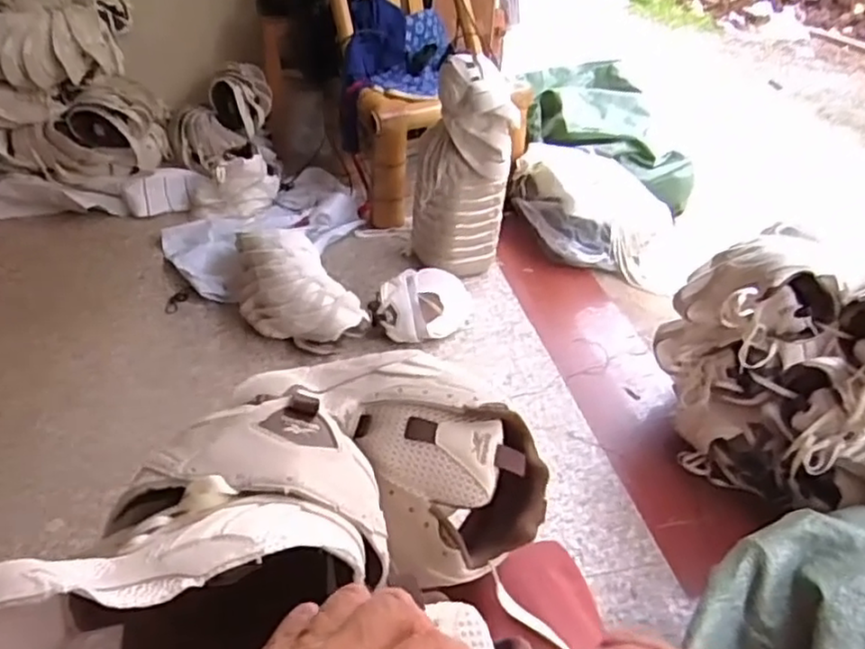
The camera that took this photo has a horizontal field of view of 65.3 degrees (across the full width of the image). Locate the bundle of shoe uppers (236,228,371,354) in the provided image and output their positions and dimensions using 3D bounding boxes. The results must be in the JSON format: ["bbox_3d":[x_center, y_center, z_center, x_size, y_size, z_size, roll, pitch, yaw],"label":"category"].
[{"bbox_3d":[-0.292,-0.079,1.364,0.189,0.125,0.328,-20,43,-28],"label":"bundle of shoe uppers"}]

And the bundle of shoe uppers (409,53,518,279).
[{"bbox_3d":[0.064,-0.323,1.473,0.179,0.443,0.155,-9,39,-17],"label":"bundle of shoe uppers"}]

